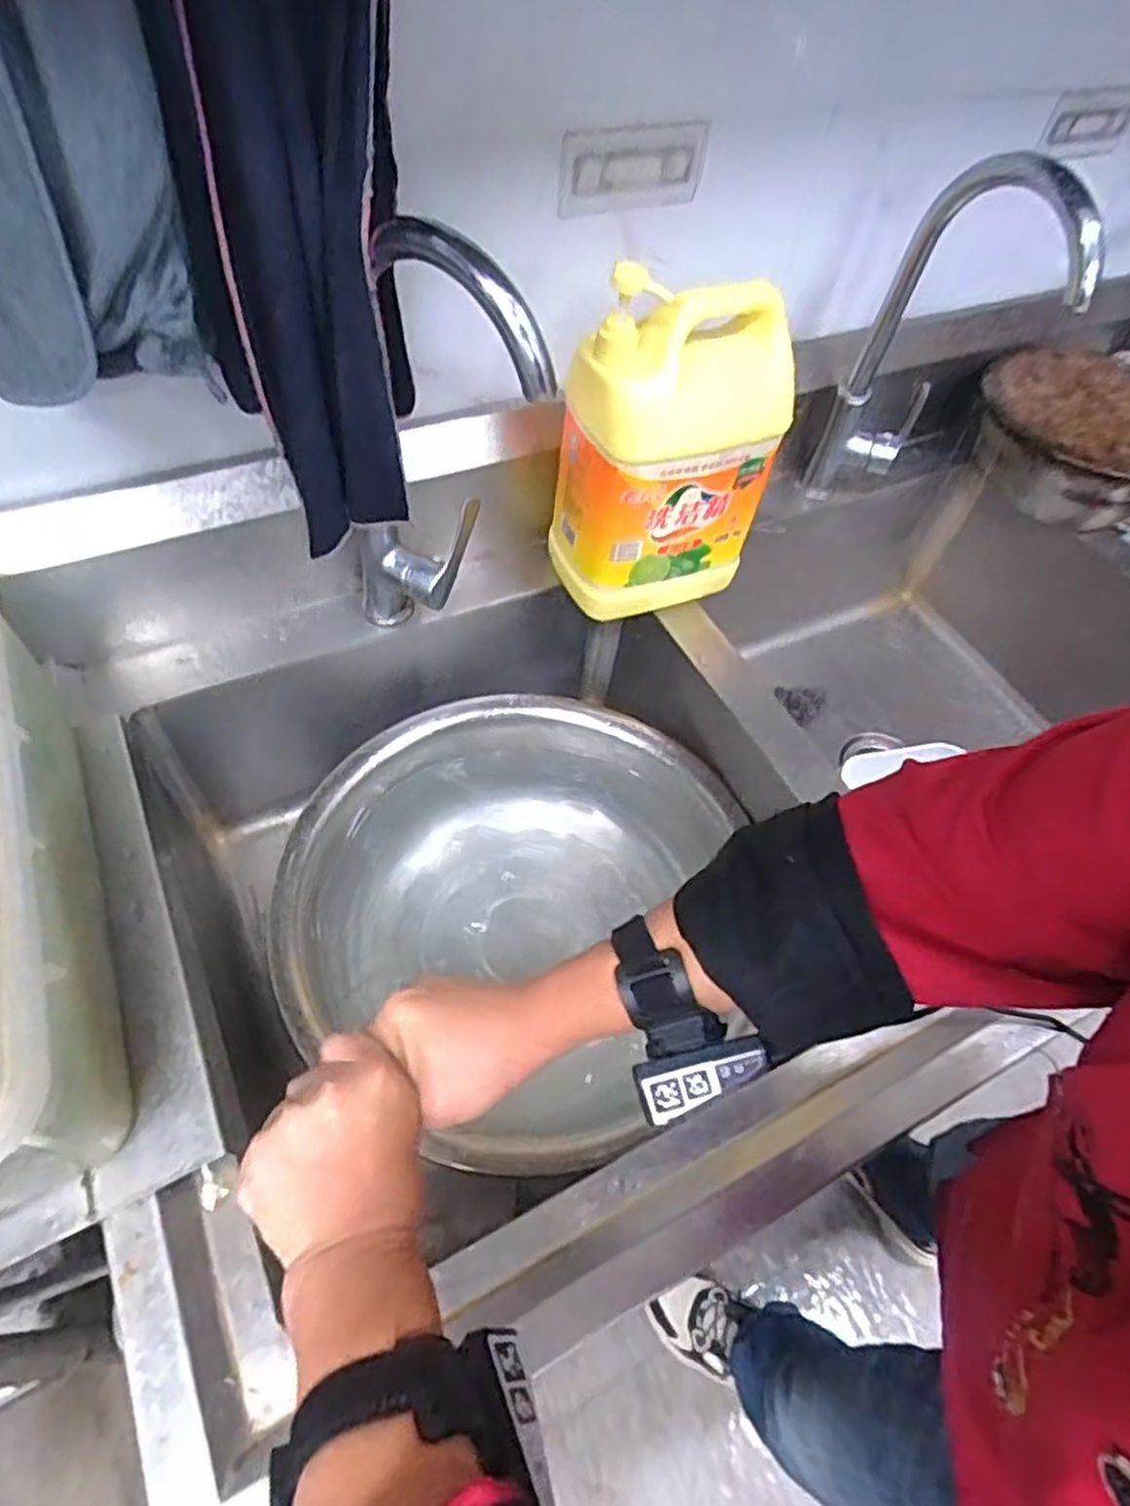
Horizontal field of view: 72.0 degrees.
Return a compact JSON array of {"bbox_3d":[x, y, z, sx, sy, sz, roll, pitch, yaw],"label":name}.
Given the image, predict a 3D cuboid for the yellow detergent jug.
[{"bbox_3d":[0.100,-0.278,0.727,0.187,0.283,0.108,-19,59,-18],"label":"yellow detergent jug"}]

